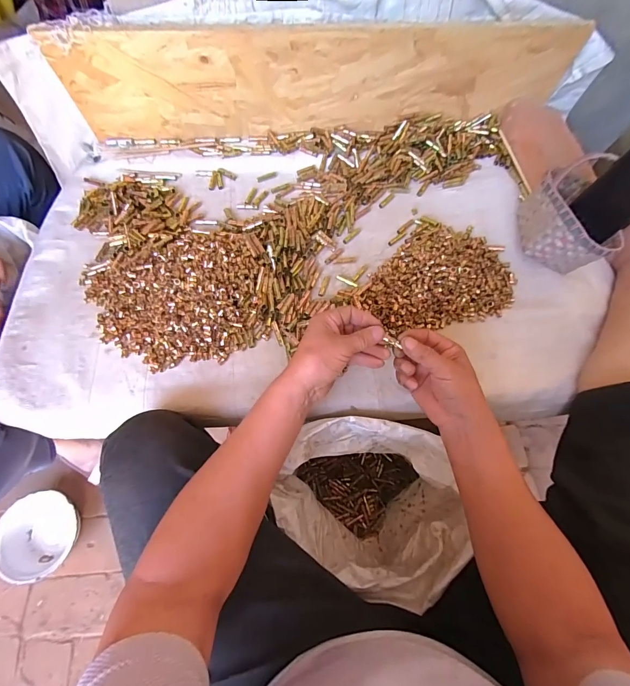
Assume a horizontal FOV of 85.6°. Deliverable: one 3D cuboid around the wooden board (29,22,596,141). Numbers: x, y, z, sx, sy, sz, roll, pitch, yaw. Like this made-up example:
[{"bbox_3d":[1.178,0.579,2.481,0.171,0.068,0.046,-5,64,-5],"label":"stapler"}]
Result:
[{"bbox_3d":[0.010,-0.470,0.638,0.902,0.200,0.019,-2,68,-1],"label":"wooden board"}]

